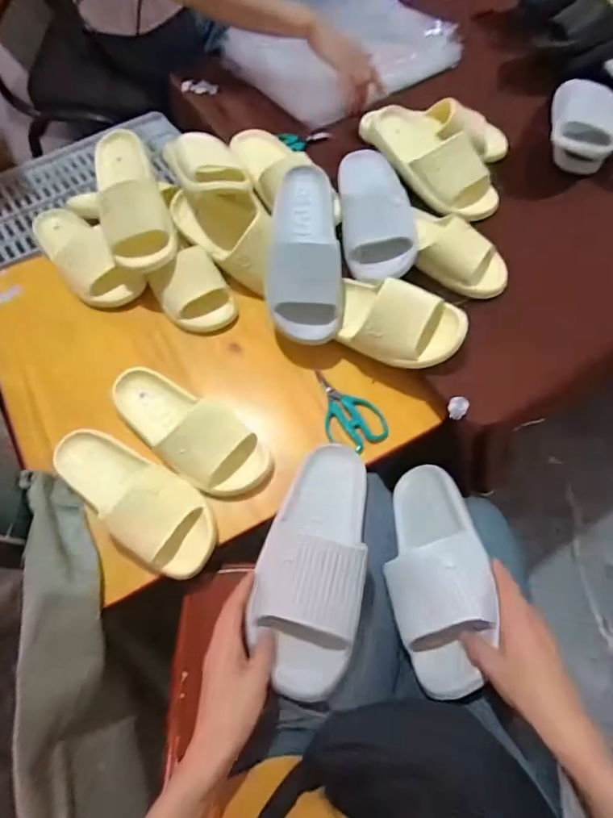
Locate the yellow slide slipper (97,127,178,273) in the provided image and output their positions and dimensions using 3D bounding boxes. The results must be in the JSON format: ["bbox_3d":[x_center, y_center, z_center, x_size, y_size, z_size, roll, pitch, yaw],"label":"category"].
[{"bbox_3d":[-0.282,-0.336,0.735,0.102,0.077,0.254,-21,65,-10],"label":"yellow slide slipper"}]

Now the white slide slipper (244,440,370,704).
[{"bbox_3d":[0.010,0.170,0.545,0.111,0.073,0.275,9,55,4],"label":"white slide slipper"}]

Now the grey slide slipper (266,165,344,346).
[{"bbox_3d":[-0.003,-0.236,0.679,0.111,0.097,0.264,-2,75,-1],"label":"grey slide slipper"}]

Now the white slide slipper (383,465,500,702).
[{"bbox_3d":[0.142,0.176,0.556,0.130,0.080,0.285,-25,32,25],"label":"white slide slipper"}]

